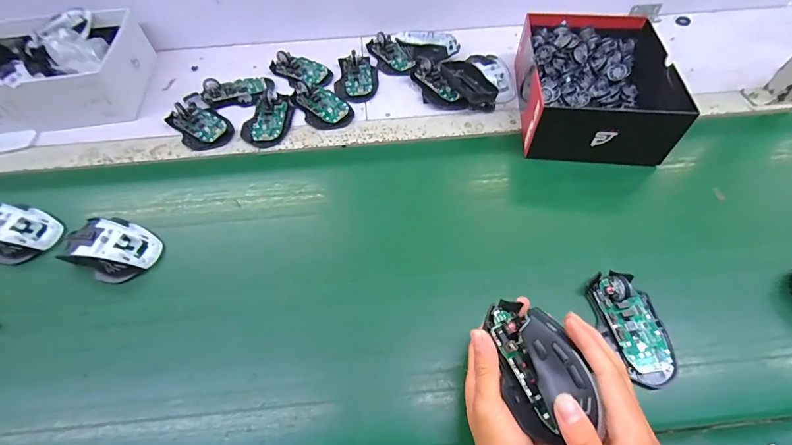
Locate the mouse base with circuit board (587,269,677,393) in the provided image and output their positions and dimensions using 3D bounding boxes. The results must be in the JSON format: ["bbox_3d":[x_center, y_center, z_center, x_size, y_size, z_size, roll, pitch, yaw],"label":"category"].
[{"bbox_3d":[0.250,0.104,0.382,0.062,0.030,0.115,-7,56,-3],"label":"mouse base with circuit board"}]

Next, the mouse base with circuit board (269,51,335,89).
[{"bbox_3d":[-0.168,-0.272,0.651,0.102,0.026,0.064,31,62,20],"label":"mouse base with circuit board"}]

